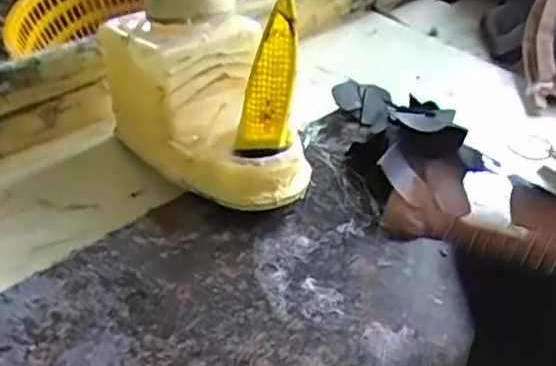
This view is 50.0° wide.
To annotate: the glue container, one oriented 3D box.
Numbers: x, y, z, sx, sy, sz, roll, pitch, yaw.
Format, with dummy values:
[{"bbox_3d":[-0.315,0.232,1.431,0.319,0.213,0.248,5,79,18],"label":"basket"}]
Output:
[{"bbox_3d":[-0.050,-0.064,0.474,0.108,0.102,0.187,-22,46,-27],"label":"glue container"}]

